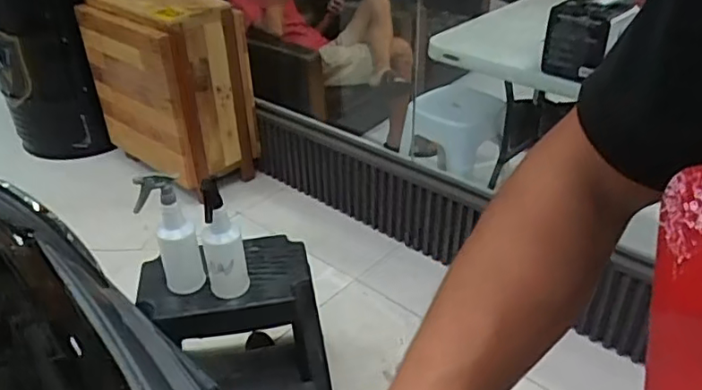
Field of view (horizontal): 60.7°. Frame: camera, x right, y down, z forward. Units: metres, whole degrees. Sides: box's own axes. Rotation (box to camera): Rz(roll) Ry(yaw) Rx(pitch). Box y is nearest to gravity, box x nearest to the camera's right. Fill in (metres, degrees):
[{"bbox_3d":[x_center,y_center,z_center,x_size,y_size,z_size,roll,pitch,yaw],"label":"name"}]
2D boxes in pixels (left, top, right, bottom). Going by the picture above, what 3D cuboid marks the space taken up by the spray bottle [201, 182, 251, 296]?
[{"bbox_3d":[-0.273,0.100,1.274,0.085,0.301,0.101,-8,33,-10],"label":"spray bottle"}]

